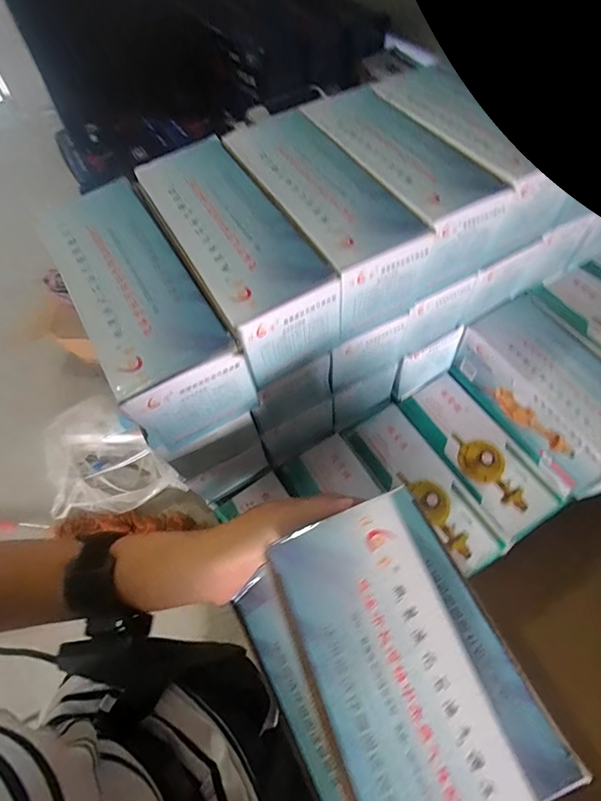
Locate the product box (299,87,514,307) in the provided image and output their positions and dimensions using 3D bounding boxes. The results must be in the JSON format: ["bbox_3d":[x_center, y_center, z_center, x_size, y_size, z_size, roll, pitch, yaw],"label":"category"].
[{"bbox_3d":[0.078,-0.180,0.351,0.082,0.077,0.179,-29,62,-15],"label":"product box"}]

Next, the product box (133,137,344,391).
[{"bbox_3d":[-0.053,-0.110,0.316,0.080,0.078,0.189,-27,61,-14],"label":"product box"}]

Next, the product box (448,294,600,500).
[{"bbox_3d":[0.253,-0.005,0.416,0.080,0.086,0.186,-26,61,-13],"label":"product box"}]

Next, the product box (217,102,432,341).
[{"bbox_3d":[0.013,-0.148,0.333,0.082,0.074,0.188,-27,61,-14],"label":"product box"}]

